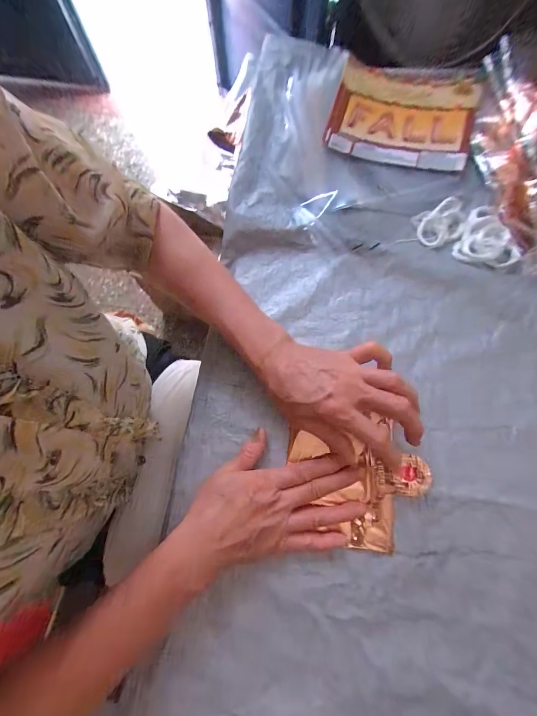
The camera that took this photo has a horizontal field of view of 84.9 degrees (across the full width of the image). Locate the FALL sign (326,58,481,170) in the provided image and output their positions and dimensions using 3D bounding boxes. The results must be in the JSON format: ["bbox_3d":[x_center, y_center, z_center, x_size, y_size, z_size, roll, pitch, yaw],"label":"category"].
[{"bbox_3d":[0.198,-0.368,0.435,0.199,0.026,0.184,14,74,6],"label":"FALL sign"}]

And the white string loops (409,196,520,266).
[{"bbox_3d":[0.259,-0.165,0.378,0.126,0.016,0.079,34,77,11],"label":"white string loops"}]

